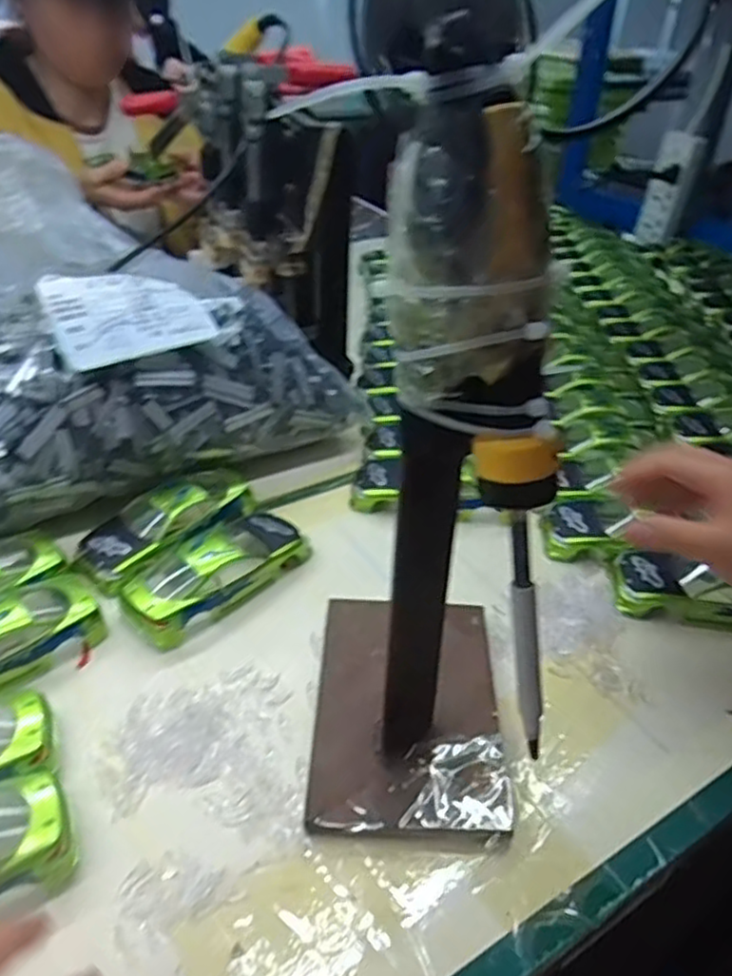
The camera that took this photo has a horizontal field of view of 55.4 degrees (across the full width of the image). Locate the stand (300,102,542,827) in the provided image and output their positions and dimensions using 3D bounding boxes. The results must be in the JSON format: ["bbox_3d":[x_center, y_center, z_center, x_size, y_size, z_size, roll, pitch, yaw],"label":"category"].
[{"bbox_3d":[0.029,0.005,0.302,0.099,0.305,0.144,2,36,-1],"label":"stand"}]

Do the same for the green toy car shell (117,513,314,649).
[{"bbox_3d":[-0.097,0.052,0.459,0.051,0.033,0.128,27,43,29],"label":"green toy car shell"}]

